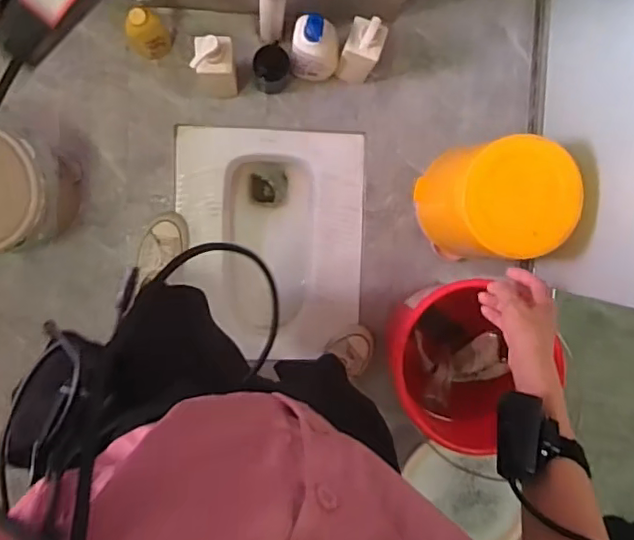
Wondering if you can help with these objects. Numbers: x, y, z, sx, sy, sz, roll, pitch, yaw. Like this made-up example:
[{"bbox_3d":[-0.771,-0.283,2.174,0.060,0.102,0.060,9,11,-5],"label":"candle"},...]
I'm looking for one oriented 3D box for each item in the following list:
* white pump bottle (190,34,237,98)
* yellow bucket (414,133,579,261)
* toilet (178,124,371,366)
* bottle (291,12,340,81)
[{"bbox_3d":[-0.204,-0.400,1.171,0.088,0.294,0.077,0,97,-6],"label":"white pump bottle"},{"bbox_3d":[0.354,-0.139,1.213,0.209,0.345,0.219,-1,97,-5],"label":"yellow bucket"},{"bbox_3d":[-0.116,-0.065,1.428,0.424,0.192,0.520,0,95,-6],"label":"toilet"},{"bbox_3d":[-0.004,-0.442,1.177,0.099,0.282,0.077,-2,95,-6],"label":"bottle"}]

